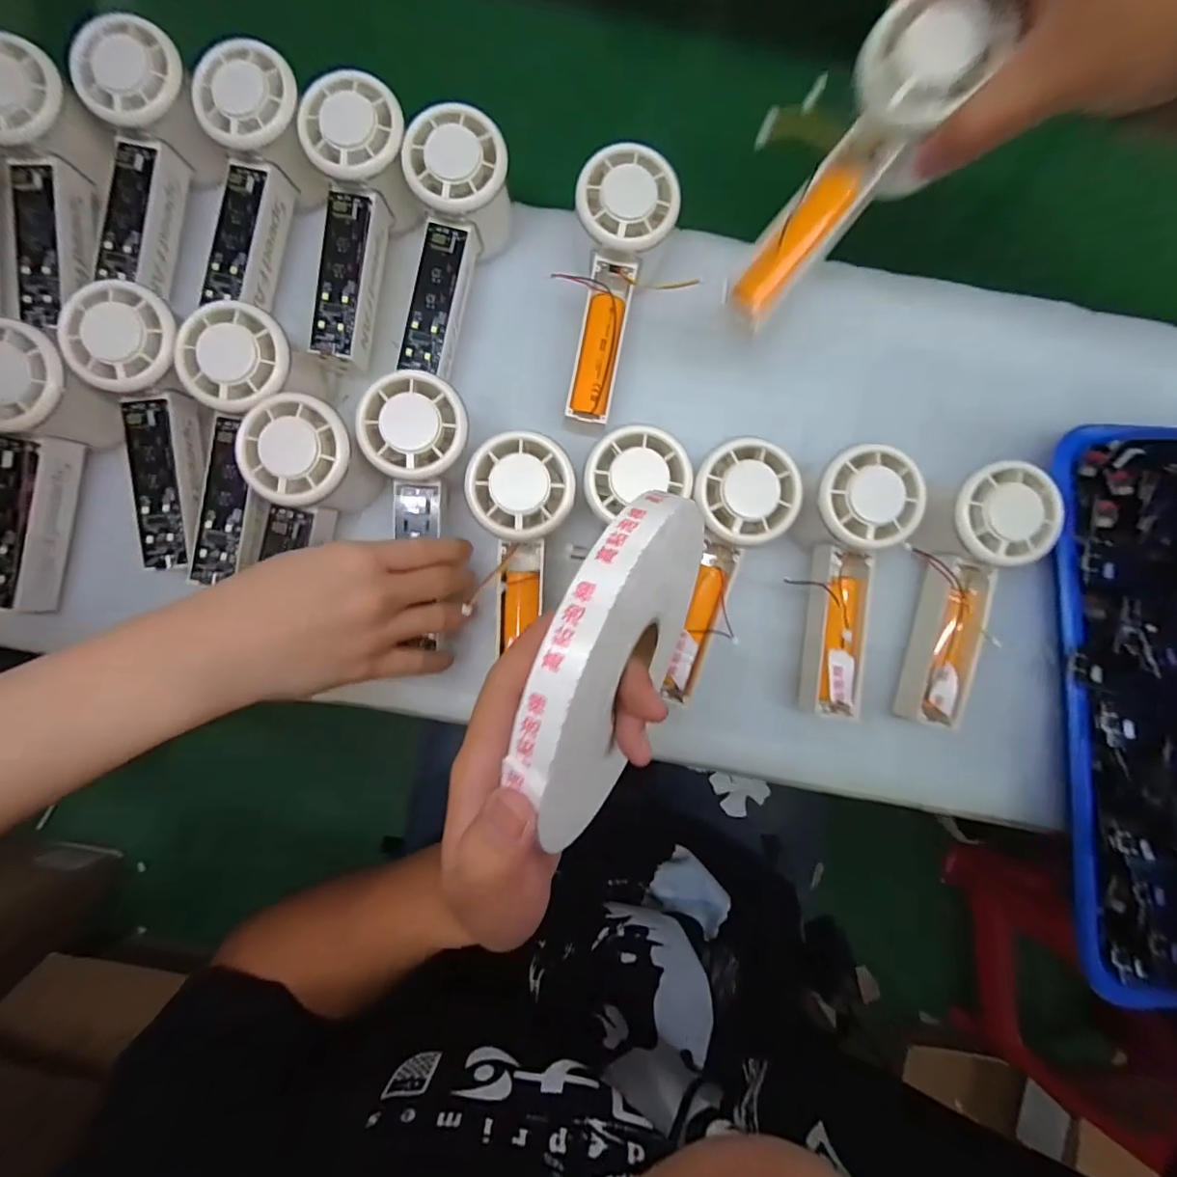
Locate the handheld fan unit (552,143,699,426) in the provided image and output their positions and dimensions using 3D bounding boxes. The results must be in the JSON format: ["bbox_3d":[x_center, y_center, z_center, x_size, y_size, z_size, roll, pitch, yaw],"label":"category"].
[{"bbox_3d":[0.015,-0.174,0.332,0.059,0.046,0.146,11,100,-1],"label":"handheld fan unit"}]

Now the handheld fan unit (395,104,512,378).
[{"bbox_3d":[-0.084,-0.197,0.330,0.055,0.050,0.147,12,98,-1],"label":"handheld fan unit"}]

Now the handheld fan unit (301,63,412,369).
[{"bbox_3d":[-0.139,-0.211,0.330,0.055,0.051,0.153,8,99,-2],"label":"handheld fan unit"}]

